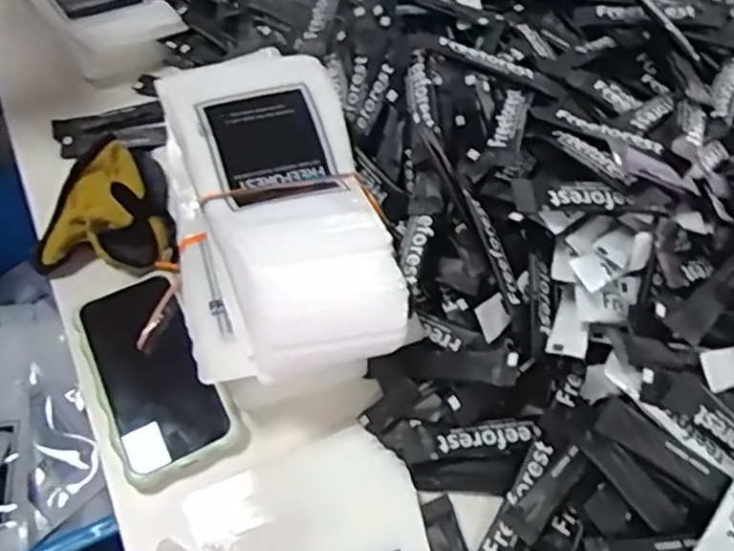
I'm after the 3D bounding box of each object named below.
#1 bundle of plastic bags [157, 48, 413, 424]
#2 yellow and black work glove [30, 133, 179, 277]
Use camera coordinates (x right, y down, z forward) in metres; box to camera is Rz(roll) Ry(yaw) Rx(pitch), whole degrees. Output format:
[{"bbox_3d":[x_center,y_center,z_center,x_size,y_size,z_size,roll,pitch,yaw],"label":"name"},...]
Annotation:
[{"bbox_3d":[-0.068,-0.050,0.495,0.151,0.099,0.283,-9,58,-8],"label":"bundle of plastic bags"},{"bbox_3d":[-0.204,-0.066,0.536,0.112,0.052,0.128,2,58,-1],"label":"yellow and black work glove"}]

